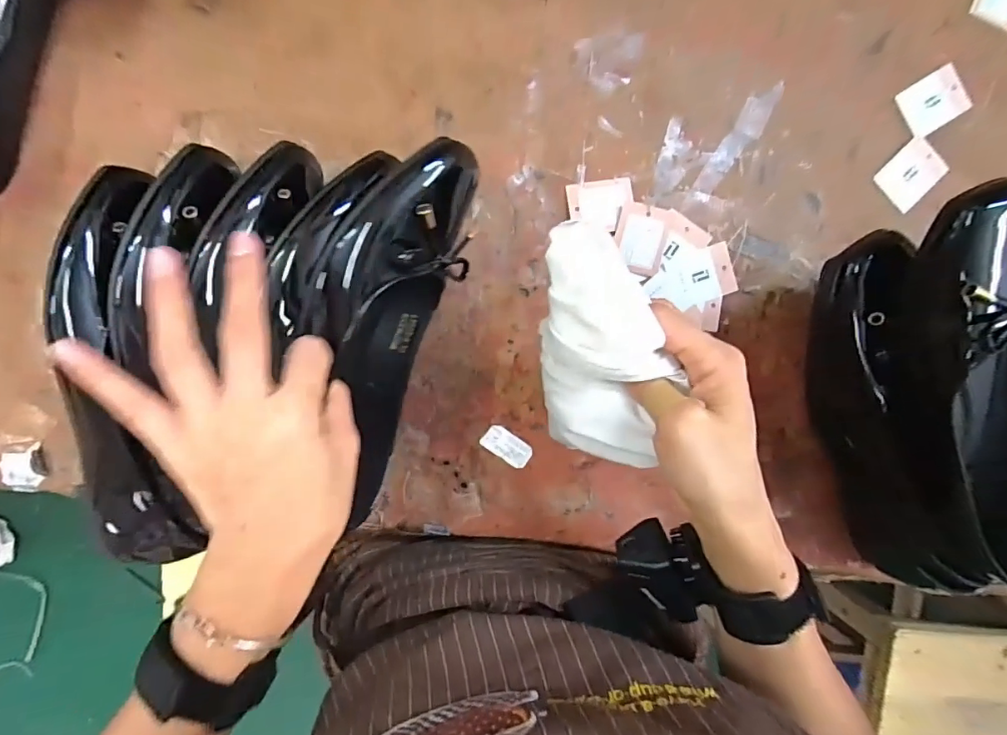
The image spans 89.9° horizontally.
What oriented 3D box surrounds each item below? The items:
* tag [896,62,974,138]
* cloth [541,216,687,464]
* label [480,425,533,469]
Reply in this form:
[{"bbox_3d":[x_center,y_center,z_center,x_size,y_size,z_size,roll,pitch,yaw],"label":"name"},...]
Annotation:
[{"bbox_3d":[0.347,-0.215,0.406,0.053,0.008,0.039,-32,96,-3],"label":"tag"},{"bbox_3d":[0.052,-0.010,0.268,0.057,0.044,0.126,-10,114,-5],"label":"cloth"},{"bbox_3d":[0.003,0.061,0.391,0.040,0.004,0.020,34,85,-1],"label":"label"}]

